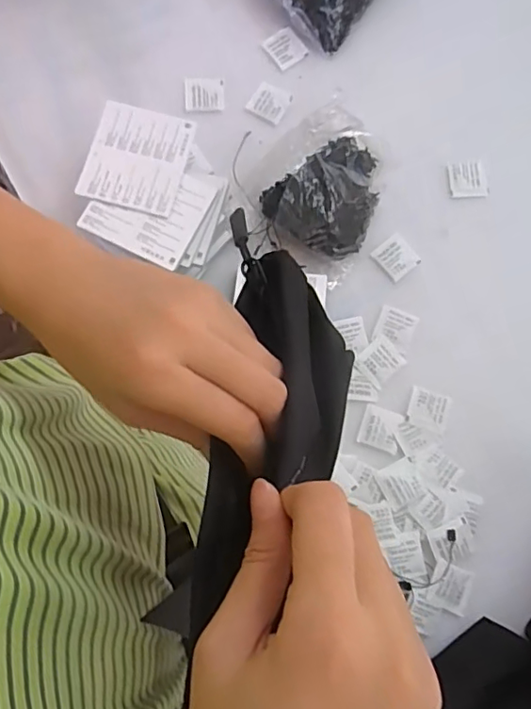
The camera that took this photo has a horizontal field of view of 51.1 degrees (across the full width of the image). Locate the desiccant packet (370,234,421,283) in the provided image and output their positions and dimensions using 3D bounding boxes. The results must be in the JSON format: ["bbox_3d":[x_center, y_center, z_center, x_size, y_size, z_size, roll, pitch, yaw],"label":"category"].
[{"bbox_3d":[0.136,-0.101,0.578,0.039,0.009,0.040,-40,83,-9],"label":"desiccant packet"}]

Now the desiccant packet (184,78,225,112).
[{"bbox_3d":[-0.066,-0.282,0.602,0.041,0.004,0.038,-2,79,-2],"label":"desiccant packet"}]

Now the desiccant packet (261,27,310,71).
[{"bbox_3d":[0.020,-0.340,0.617,0.039,0.010,0.044,-38,82,-9],"label":"desiccant packet"}]

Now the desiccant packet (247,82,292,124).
[{"bbox_3d":[0.004,-0.274,0.605,0.042,0.004,0.039,28,79,4],"label":"desiccant packet"}]

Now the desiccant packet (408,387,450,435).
[{"bbox_3d":[0.161,0.054,0.548,0.039,0.007,0.038,19,79,2],"label":"desiccant packet"}]

